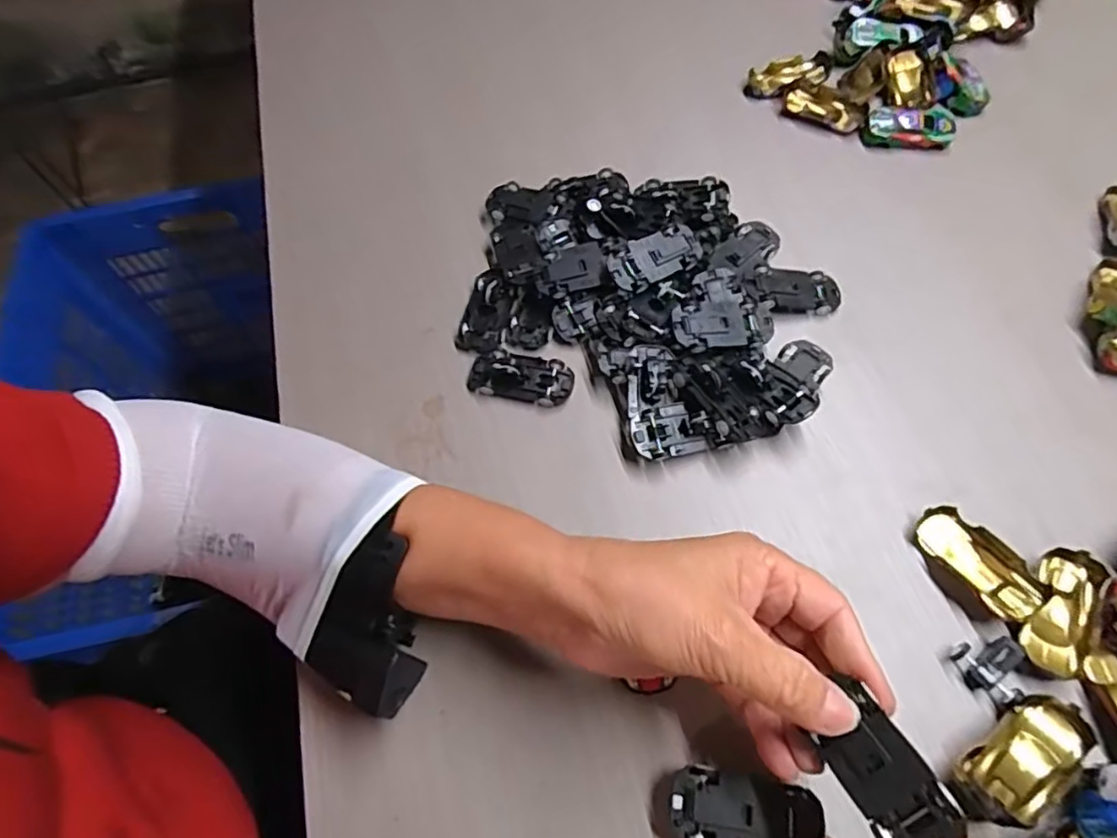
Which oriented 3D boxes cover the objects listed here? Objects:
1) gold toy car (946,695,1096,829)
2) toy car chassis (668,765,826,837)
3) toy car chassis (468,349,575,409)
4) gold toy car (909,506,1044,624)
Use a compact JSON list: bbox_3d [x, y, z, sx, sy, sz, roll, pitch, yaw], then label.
[{"bbox_3d":[0.207,0.152,0.284,0.066,0.021,0.030,-33,67,-13],"label":"gold toy car"},{"bbox_3d":[0.082,0.175,0.284,0.064,0.018,0.030,6,64,5],"label":"toy car chassis"},{"bbox_3d":[-0.024,-0.027,0.400,0.065,0.009,0.033,8,64,6],"label":"toy car chassis"},{"bbox_3d":[0.215,0.077,0.333,0.034,0.018,0.062,-36,68,-15],"label":"gold toy car"}]

